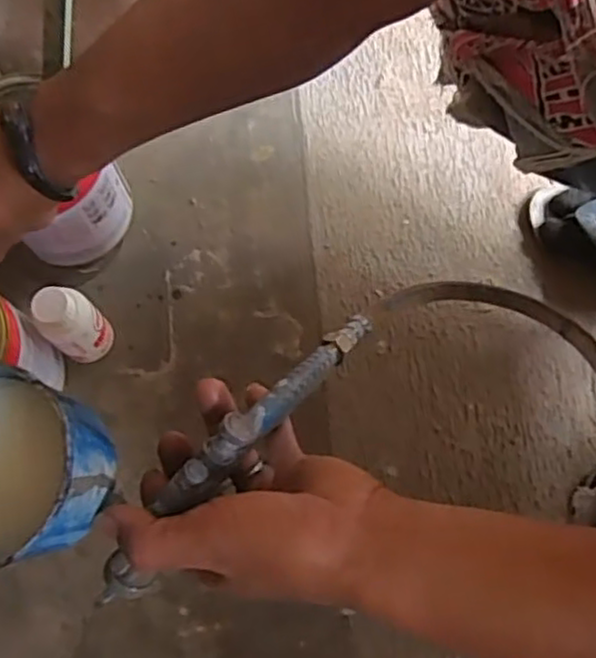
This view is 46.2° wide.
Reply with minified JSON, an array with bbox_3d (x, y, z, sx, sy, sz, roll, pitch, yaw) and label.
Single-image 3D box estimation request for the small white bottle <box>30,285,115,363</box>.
[{"bbox_3d":[-0.177,-0.003,0.558,0.037,0.103,0.034,-15,74,-4],"label":"small white bottle"}]

